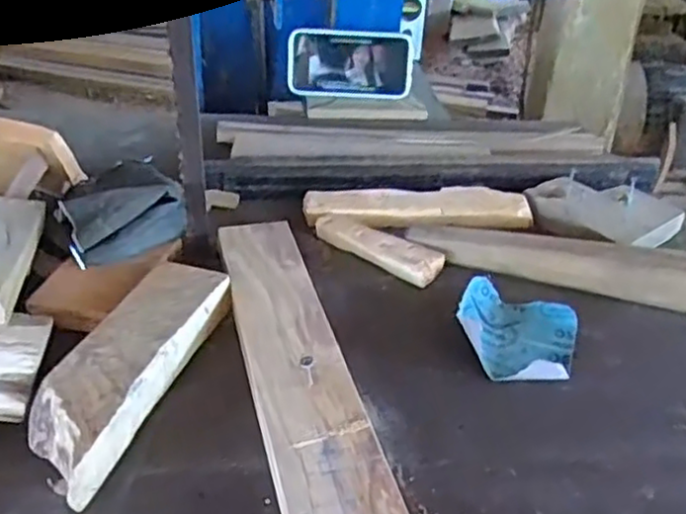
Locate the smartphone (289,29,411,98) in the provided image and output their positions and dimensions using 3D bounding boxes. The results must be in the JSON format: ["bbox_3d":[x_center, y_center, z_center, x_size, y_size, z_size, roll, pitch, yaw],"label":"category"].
[{"bbox_3d":[0.009,-0.246,0.882,0.157,0.083,0.009,2,17,2],"label":"smartphone"}]

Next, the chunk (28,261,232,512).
[{"bbox_3d":[-0.132,0.063,0.430,0.058,0.033,0.190,11,33,12],"label":"chunk"}]

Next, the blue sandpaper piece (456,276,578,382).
[{"bbox_3d":[0.124,0.056,0.505,0.085,0.016,0.094,13,34,15],"label":"blue sandpaper piece"}]

